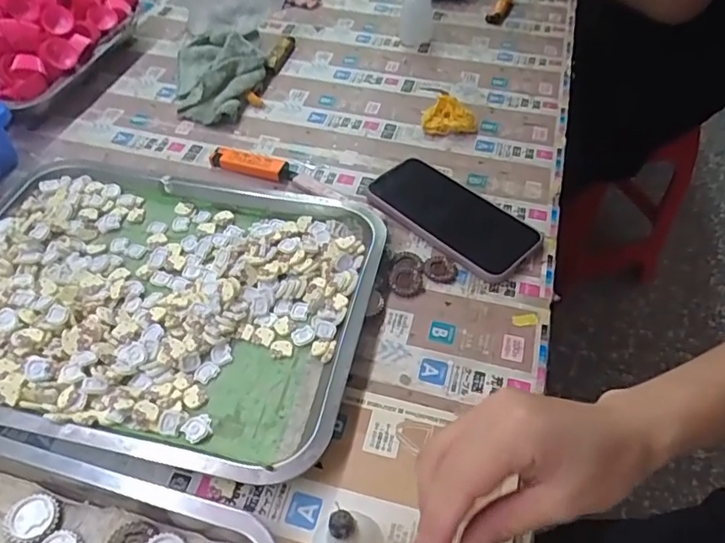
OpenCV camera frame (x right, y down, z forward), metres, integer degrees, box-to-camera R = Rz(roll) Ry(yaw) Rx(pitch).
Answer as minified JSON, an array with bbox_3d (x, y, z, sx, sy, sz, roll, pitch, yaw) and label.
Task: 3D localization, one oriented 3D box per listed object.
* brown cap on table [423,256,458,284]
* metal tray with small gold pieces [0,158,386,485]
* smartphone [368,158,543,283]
[{"bbox_3d":[0.066,-0.002,0.467,0.028,0.004,0.028,11,50,10],"label":"brown cap on table"},{"bbox_3d":[-0.185,0.014,0.444,0.371,0.025,0.254,10,50,8],"label":"metal tray with small gold pieces"},{"bbox_3d":[0.081,-0.053,0.504,0.080,0.015,0.156,-37,58,-28],"label":"smartphone"}]

